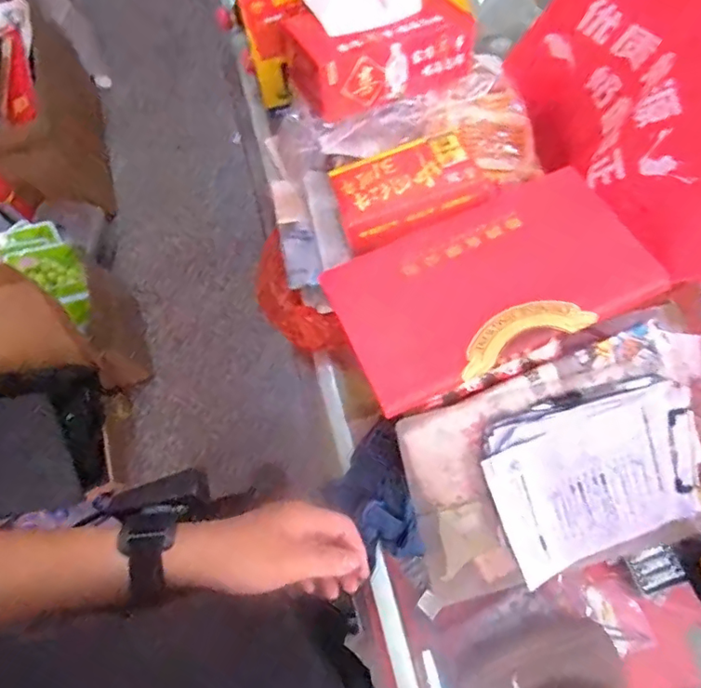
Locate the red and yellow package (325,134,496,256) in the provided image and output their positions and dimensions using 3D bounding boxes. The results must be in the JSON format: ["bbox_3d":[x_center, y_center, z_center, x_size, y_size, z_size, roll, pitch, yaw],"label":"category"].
[{"bbox_3d":[0.067,-0.174,0.572,0.161,0.044,0.096,-18,72,-5],"label":"red and yellow package"}]

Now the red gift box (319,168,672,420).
[{"bbox_3d":[0.143,-0.060,0.535,0.312,0.045,0.172,-26,73,-7],"label":"red gift box"}]

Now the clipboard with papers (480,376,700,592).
[{"bbox_3d":[0.258,0.134,0.548,0.222,0.010,0.179,-20,103,-4],"label":"clipboard with papers"}]

